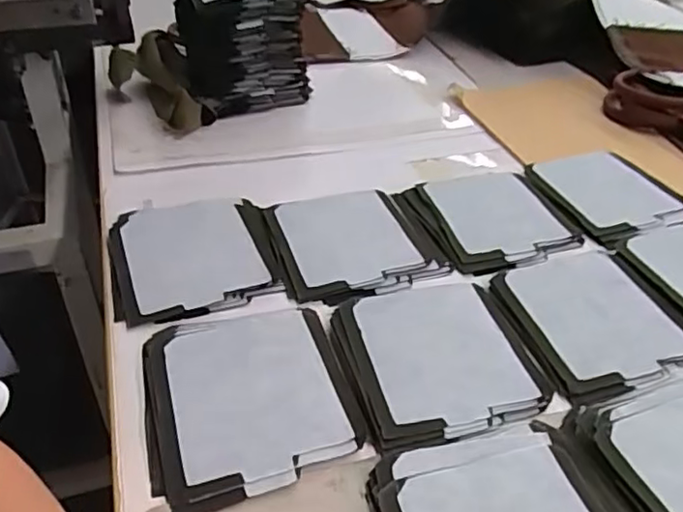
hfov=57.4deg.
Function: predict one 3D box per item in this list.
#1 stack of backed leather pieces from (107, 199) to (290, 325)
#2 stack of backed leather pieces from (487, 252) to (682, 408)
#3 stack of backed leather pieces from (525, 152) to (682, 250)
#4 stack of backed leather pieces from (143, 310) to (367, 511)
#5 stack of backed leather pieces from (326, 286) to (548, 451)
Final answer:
[{"bbox_3d":[-0.131,-0.003,0.555,0.141,0.015,0.150,-11,40,-15],"label":"stack of backed leather pieces"},{"bbox_3d":[0.204,0.048,0.507,0.134,0.009,0.144,-11,40,-14],"label":"stack of backed leather pieces"},{"bbox_3d":[0.275,-0.068,0.653,0.126,0.010,0.147,-16,41,-20],"label":"stack of backed leather pieces"},{"bbox_3d":[-0.065,0.095,0.434,0.134,0.012,0.155,-10,39,-13],"label":"stack of backed leather pieces"},{"bbox_3d":[0.073,0.075,0.471,0.134,0.009,0.146,-9,39,-12],"label":"stack of backed leather pieces"}]

